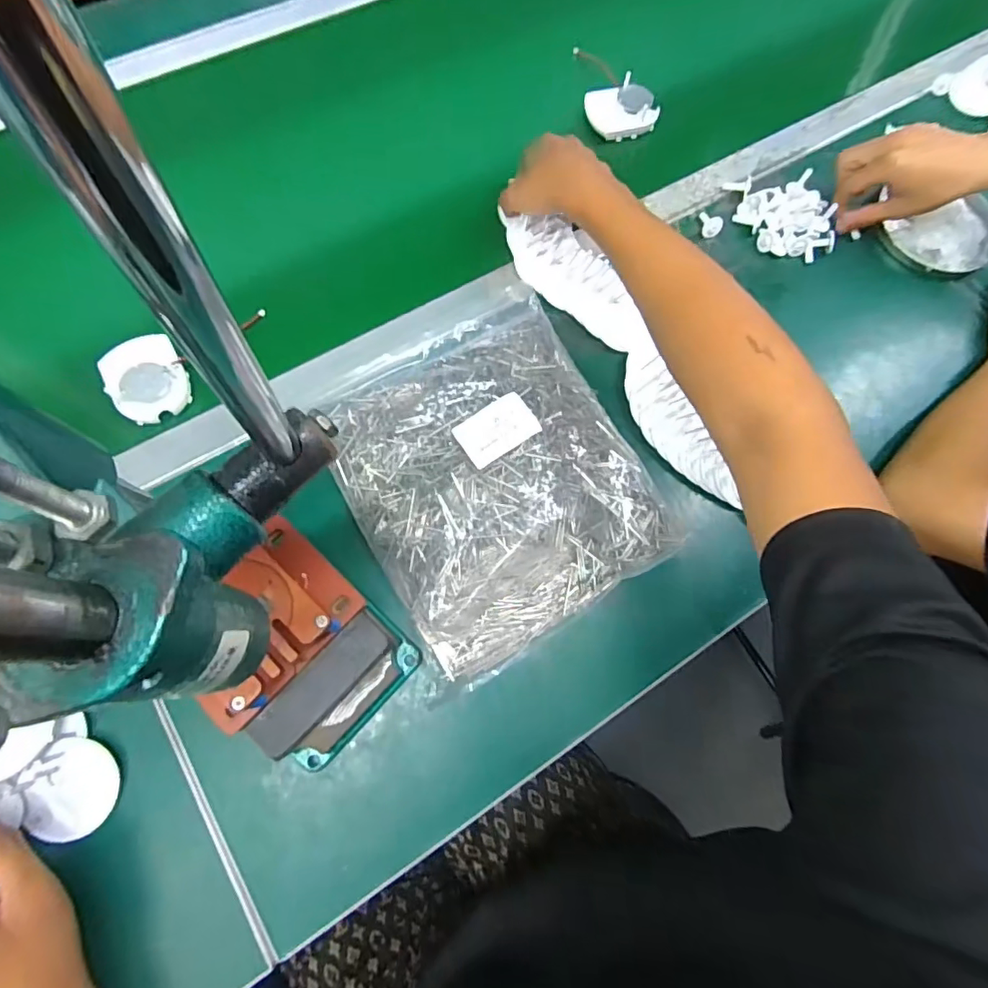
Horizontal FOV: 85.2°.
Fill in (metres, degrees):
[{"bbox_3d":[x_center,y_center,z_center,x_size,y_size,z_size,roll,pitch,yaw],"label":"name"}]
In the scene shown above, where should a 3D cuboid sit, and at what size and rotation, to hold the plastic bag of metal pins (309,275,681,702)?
[{"bbox_3d":[-0.004,-0.023,0.436,0.227,0.059,0.278,-27,75,-10],"label":"plastic bag of metal pins"}]

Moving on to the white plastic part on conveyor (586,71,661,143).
[{"bbox_3d":[0.138,-0.416,0.586,0.069,0.032,0.058,-18,74,-8],"label":"white plastic part on conveyor"}]

